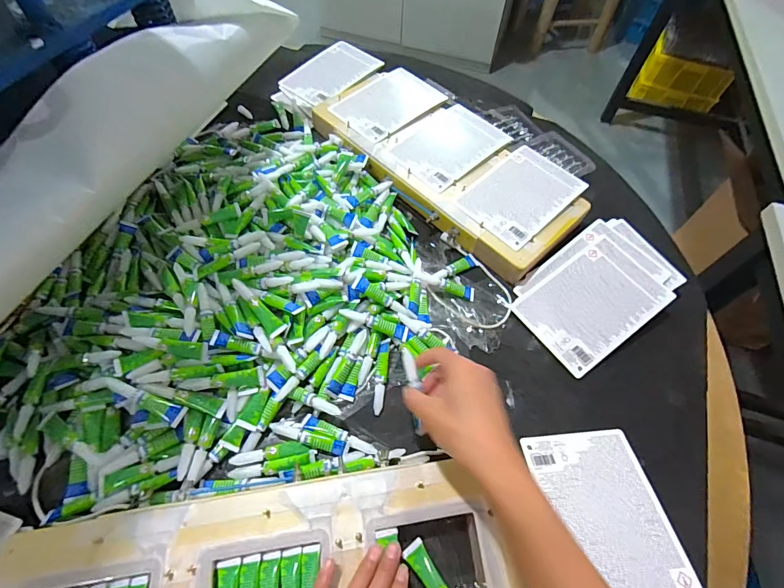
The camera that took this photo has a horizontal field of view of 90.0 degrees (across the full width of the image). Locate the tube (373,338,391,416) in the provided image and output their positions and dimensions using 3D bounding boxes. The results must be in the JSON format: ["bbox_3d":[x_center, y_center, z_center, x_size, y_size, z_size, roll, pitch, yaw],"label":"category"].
[{"bbox_3d":[-0.011,0.090,0.438,0.014,0.008,0.083,5,57,1],"label":"tube"}]

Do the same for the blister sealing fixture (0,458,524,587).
[{"bbox_3d":[-0.109,0.248,0.319,0.407,0.035,0.172,-7,64,-8],"label":"blister sealing fixture"}]

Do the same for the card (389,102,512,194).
[{"bbox_3d":[0.086,-0.227,0.595,0.167,0.008,0.124,-38,67,-20],"label":"card"}]

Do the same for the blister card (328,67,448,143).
[{"bbox_3d":[-0.006,-0.314,0.644,0.169,0.007,0.122,-41,68,-20],"label":"blister card"}]

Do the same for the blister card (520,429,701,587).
[{"bbox_3d":[0.203,0.213,0.369,0.112,0.007,0.167,-2,47,-4],"label":"blister card"}]

